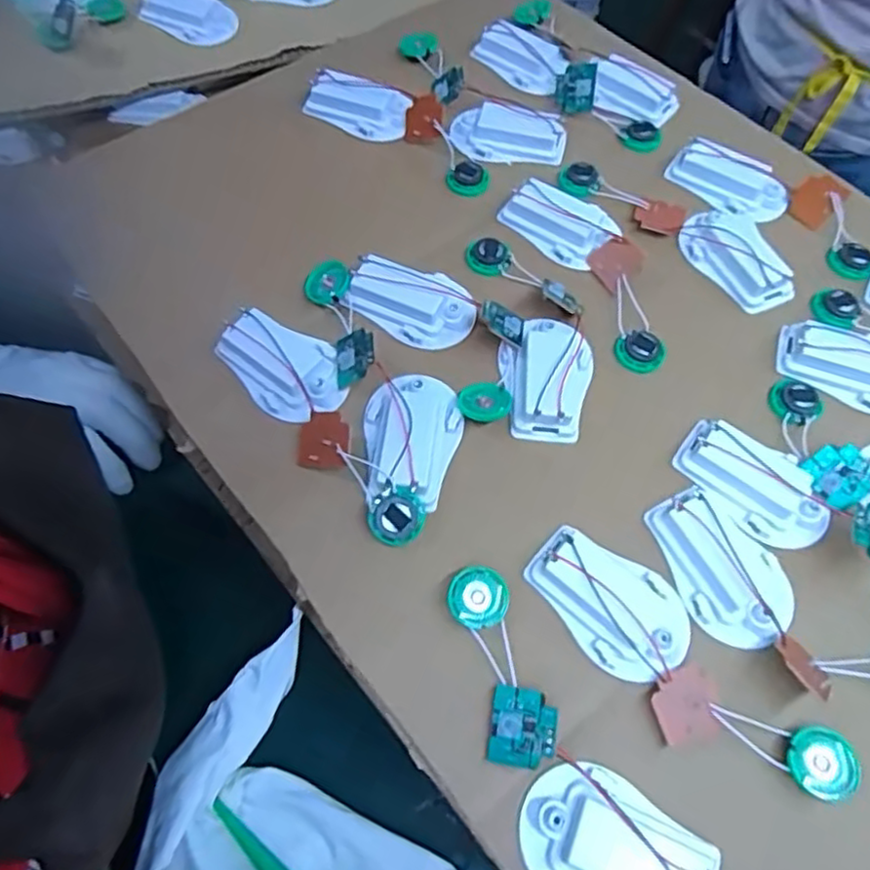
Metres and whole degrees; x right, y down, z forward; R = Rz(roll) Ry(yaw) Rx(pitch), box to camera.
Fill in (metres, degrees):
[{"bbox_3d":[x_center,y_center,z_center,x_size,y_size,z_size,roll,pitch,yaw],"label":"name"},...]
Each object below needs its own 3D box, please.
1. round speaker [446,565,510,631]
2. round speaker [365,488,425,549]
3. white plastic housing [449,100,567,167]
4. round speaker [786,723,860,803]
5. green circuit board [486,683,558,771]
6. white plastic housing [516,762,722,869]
[{"bbox_3d":[0.021,0.078,0.321,0.029,0.007,0.029,1,63,-2],"label":"round speaker"},{"bbox_3d":[-0.019,0.041,0.334,0.029,0.009,0.029,-1,86,13],"label":"round speaker"},{"bbox_3d":[0.052,-0.212,0.473,0.080,0.020,0.038,9,63,2],"label":"white plastic housing"},{"bbox_3d":[0.168,0.142,0.290,0.029,0.004,0.028,1,63,-2],"label":"round speaker"},{"bbox_3d":[0.038,0.128,0.293,0.029,0.006,0.032,4,68,18],"label":"green circuit board"},{"bbox_3d":[0.073,0.169,0.273,0.075,0.019,0.051,24,65,9],"label":"white plastic housing"}]

